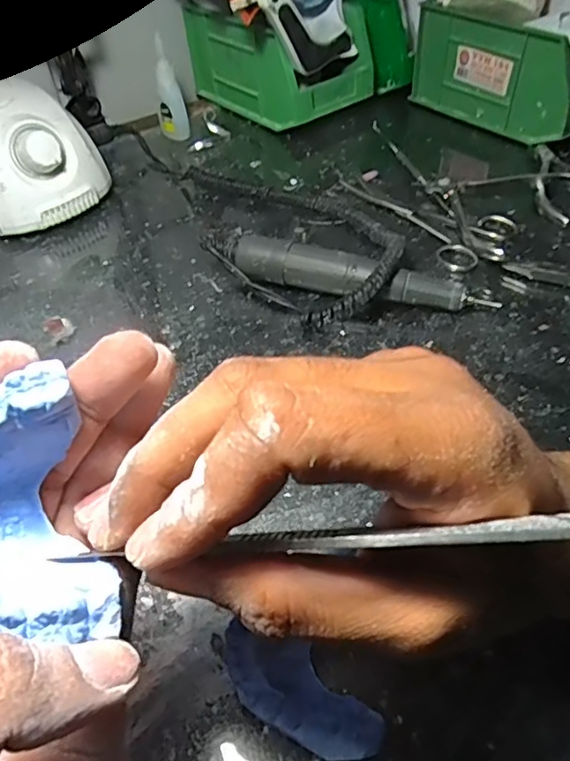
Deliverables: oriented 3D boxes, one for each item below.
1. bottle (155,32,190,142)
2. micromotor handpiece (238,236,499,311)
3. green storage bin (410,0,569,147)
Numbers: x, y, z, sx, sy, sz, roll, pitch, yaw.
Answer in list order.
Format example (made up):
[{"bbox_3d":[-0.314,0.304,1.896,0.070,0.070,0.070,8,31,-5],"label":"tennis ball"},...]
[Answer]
[{"bbox_3d":[-0.105,-0.259,0.511,0.024,0.084,0.019,-13,48,-8],"label":"bottle"},{"bbox_3d":[0.046,-0.063,0.356,0.161,0.030,0.020,13,49,15],"label":"micromotor handpiece"},{"bbox_3d":[0.217,-0.290,0.517,0.103,0.083,0.167,-28,52,-21],"label":"green storage bin"}]

